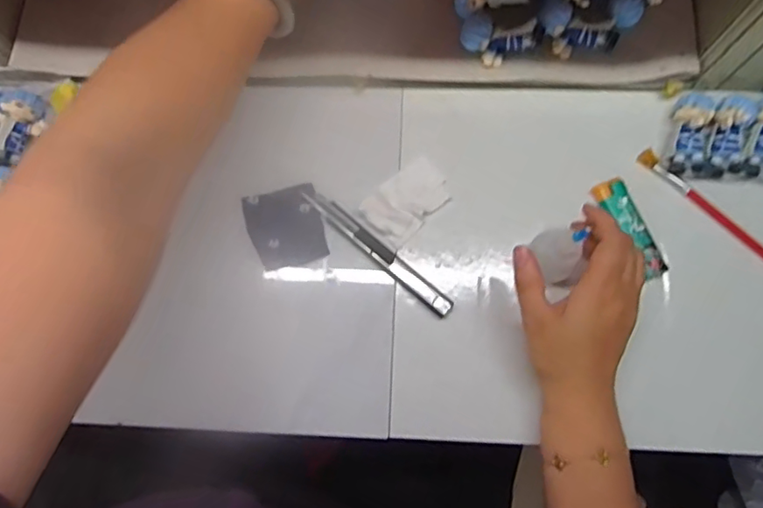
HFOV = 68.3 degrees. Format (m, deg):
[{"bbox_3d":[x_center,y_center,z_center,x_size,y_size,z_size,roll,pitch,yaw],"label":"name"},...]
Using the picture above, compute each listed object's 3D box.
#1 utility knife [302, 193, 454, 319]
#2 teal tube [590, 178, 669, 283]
[{"bbox_3d":[-0.003,-0.002,0.430,0.139,0.004,0.016,40,82,9],"label":"utility knife"},{"bbox_3d":[0.188,-0.021,0.417,0.023,0.007,0.078,-28,79,-4],"label":"teal tube"}]

